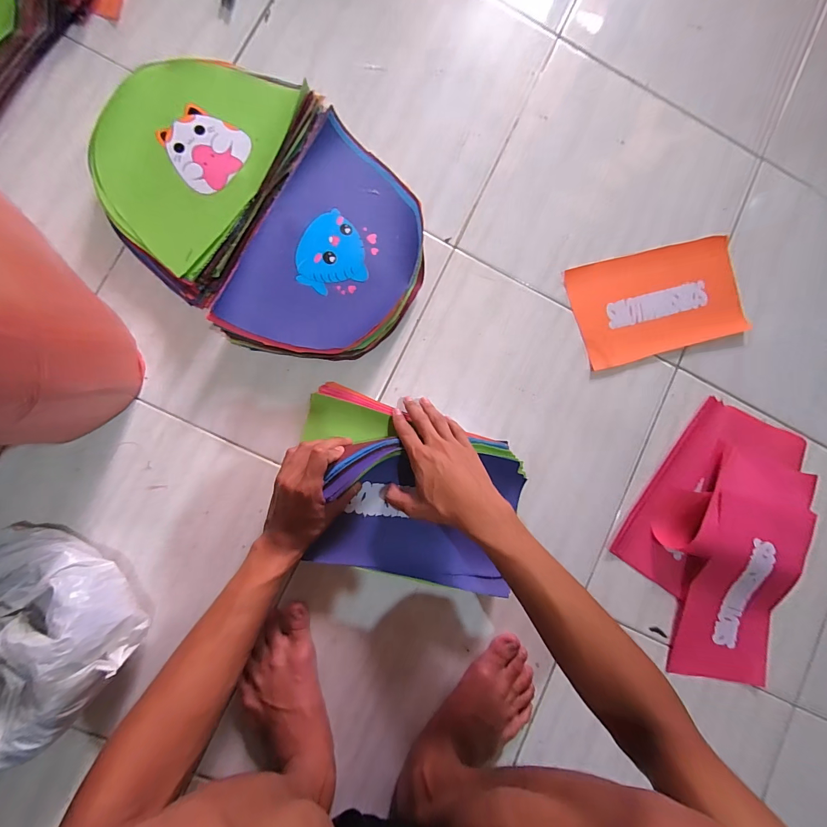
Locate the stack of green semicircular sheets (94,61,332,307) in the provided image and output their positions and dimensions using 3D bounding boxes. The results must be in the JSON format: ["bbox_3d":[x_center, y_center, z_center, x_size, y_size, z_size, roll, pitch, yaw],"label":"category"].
[{"bbox_3d":[-0.283,-0.322,0.502,0.219,0.061,0.298,28,84,-4],"label":"stack of green semicircular sheets"}]

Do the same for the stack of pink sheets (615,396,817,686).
[{"bbox_3d":[0.454,0.188,0.567,0.282,0.040,0.404,17,85,-5],"label":"stack of pink sheets"}]

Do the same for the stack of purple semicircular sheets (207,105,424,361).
[{"bbox_3d":[-0.100,-0.206,0.519,0.209,0.059,0.301,24,84,-5],"label":"stack of purple semicircular sheets"}]

